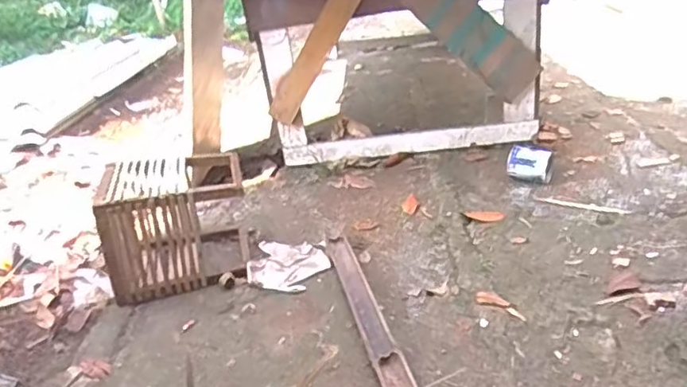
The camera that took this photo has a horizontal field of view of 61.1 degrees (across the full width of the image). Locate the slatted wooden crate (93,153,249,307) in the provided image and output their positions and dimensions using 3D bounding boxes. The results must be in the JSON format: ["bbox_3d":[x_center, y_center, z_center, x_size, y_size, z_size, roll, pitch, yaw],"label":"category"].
[{"bbox_3d":[-0.467,0.078,1.648,0.371,0.307,0.279,-11,26,-9],"label":"slatted wooden crate"}]

